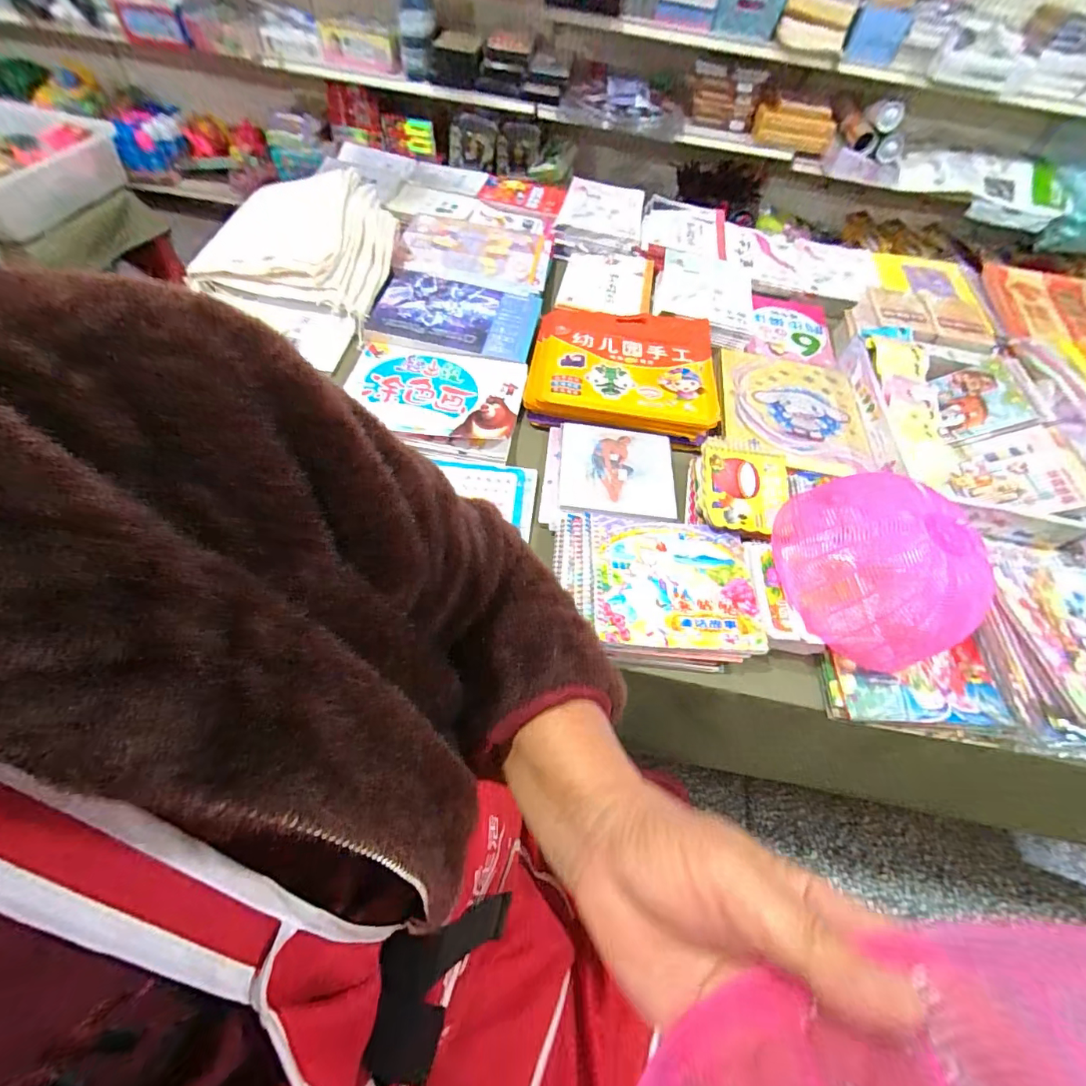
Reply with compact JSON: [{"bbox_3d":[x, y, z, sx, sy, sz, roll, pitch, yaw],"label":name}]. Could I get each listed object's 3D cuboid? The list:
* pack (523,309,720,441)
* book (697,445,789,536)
[{"bbox_3d":[0.140,-0.315,0.836,0.312,0.035,0.270,8,57,-1],"label":"pack"},{"bbox_3d":[0.294,-0.076,0.692,0.123,0.022,0.133,9,69,3],"label":"book"}]

